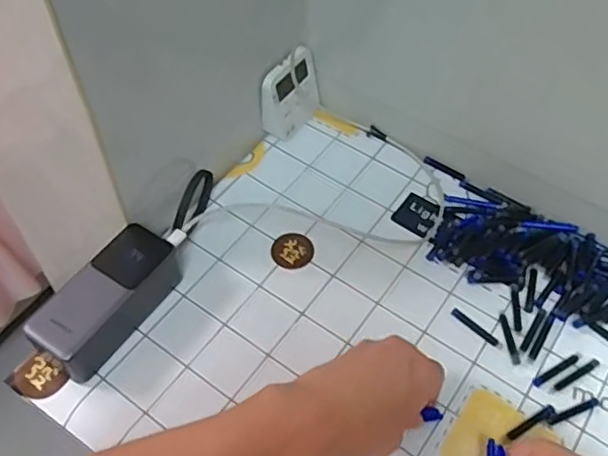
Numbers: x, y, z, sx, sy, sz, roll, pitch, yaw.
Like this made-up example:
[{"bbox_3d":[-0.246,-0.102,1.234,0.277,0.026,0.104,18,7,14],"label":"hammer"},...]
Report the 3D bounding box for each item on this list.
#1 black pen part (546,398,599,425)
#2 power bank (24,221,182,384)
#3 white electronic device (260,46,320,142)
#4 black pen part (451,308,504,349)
[{"bbox_3d":[0.217,0.147,0.501,0.050,0.006,0.007,-18,57,-13],"label":"black pen part"},{"bbox_3d":[-0.163,0.060,0.525,0.056,0.051,0.126,30,59,19],"label":"power bank"},{"bbox_3d":[-0.013,-0.139,0.656,0.025,0.082,0.073,32,60,20],"label":"white electronic device"},{"bbox_3d":[0.150,0.087,0.541,0.050,0.004,0.008,36,62,22],"label":"black pen part"}]

